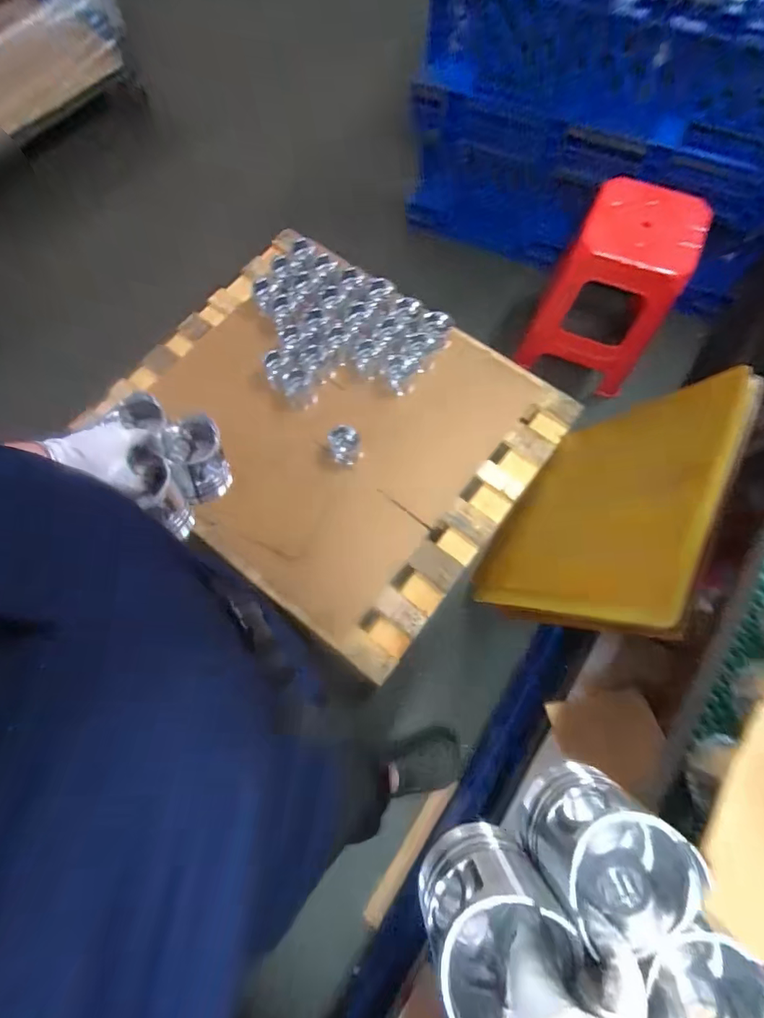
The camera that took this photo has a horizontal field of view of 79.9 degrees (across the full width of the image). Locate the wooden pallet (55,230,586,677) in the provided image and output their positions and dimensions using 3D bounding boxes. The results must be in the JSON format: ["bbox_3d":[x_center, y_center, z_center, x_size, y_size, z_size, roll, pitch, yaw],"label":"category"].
[{"bbox_3d":[-0.164,-0.250,1.420,1.204,0.158,1.003,35,76,12],"label":"wooden pallet"}]

